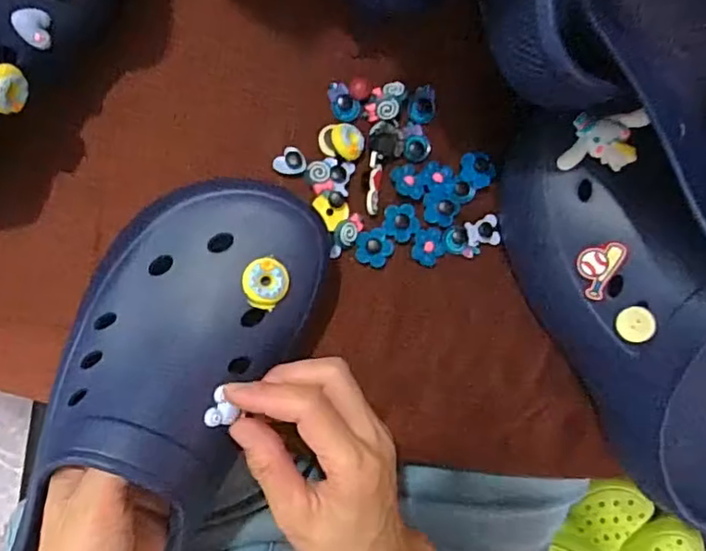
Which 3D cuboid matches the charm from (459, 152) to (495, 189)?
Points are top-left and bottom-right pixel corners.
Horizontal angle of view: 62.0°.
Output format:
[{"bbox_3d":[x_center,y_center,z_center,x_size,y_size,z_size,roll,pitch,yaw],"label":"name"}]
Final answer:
[{"bbox_3d":[0.083,-0.072,0.391,0.023,0.006,0.023,0,89,-9],"label":"charm"}]

